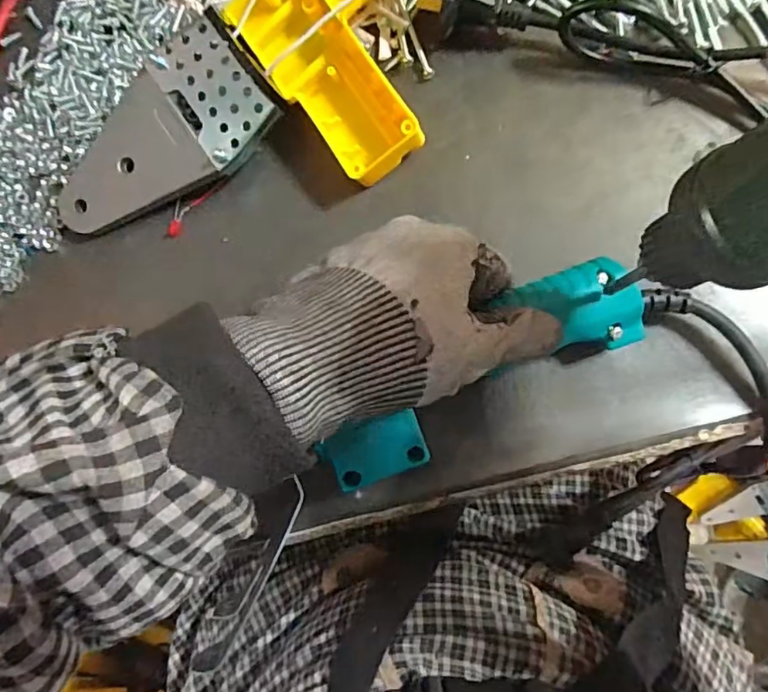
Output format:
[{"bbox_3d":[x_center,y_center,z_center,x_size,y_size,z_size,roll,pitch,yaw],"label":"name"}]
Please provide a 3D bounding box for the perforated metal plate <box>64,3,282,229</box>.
[{"bbox_3d":[-0.121,-0.106,0.290,0.138,0.037,0.070,-38,82,1],"label":"perforated metal plate"}]

